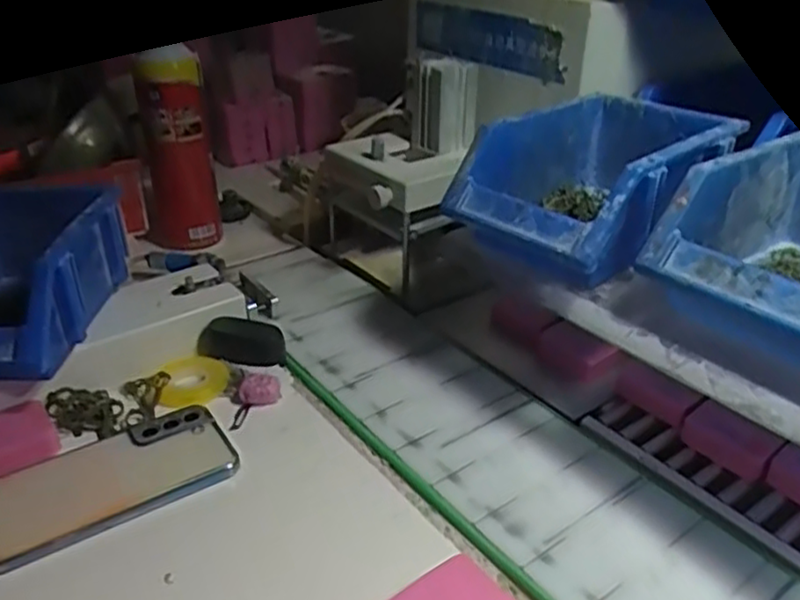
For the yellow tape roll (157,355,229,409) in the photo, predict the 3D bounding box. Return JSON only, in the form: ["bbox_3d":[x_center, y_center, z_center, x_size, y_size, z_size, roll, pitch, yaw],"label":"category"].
[{"bbox_3d":[-0.153,0.060,0.517,0.047,0.012,0.050,1,31,0],"label":"yellow tape roll"}]

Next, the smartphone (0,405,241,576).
[{"bbox_3d":[-0.182,0.109,0.428,0.149,0.008,0.075,-20,36,-31],"label":"smartphone"}]

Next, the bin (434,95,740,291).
[{"bbox_3d":[0.134,-0.081,0.476,0.175,0.071,0.127,-25,39,-37],"label":"bin"}]

